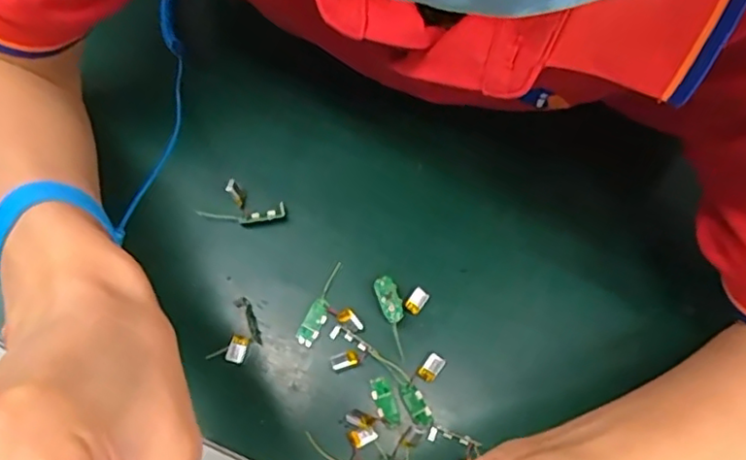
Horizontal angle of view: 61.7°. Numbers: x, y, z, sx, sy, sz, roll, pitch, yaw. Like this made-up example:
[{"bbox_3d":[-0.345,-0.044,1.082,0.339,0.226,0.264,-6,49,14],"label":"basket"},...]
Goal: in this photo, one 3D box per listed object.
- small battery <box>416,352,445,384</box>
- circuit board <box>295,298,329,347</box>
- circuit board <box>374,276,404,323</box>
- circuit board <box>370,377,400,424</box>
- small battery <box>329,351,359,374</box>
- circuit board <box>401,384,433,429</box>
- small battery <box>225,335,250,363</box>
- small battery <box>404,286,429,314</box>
[{"bbox_3d":[0.033,0.079,0.360,0.011,0.004,0.016,35,75,11],"label":"small battery"},{"bbox_3d":[-0.035,0.054,0.369,0.012,0.004,0.028,27,73,8],"label":"circuit board"},{"bbox_3d":[0.009,0.041,0.368,0.013,0.005,0.028,-27,64,4],"label":"circuit board"},{"bbox_3d":[0.006,0.097,0.356,0.011,0.004,0.026,-19,73,-7],"label":"circuit board"},{"bbox_3d":[-0.016,0.076,0.361,0.016,0.004,0.010,-18,72,-6],"label":"small battery"},{"bbox_3d":[0.025,0.100,0.354,0.011,0.004,0.025,-29,74,-10],"label":"circuit board"},{"bbox_3d":[-0.079,0.069,0.365,0.011,0.004,0.016,13,72,4],"label":"small battery"},{"bbox_3d":[0.026,0.042,0.373,0.010,0.004,0.016,35,75,11],"label":"small battery"}]

